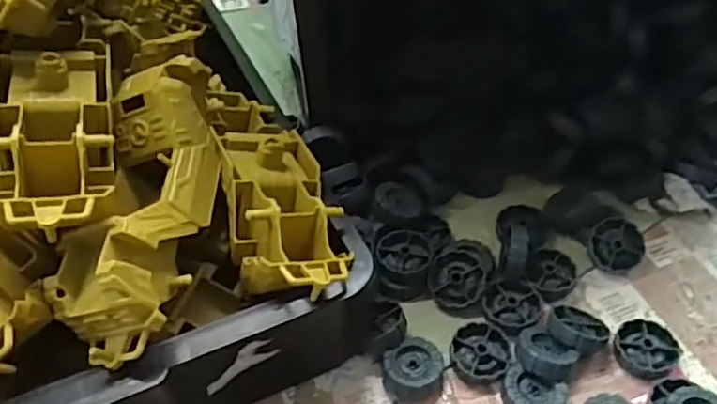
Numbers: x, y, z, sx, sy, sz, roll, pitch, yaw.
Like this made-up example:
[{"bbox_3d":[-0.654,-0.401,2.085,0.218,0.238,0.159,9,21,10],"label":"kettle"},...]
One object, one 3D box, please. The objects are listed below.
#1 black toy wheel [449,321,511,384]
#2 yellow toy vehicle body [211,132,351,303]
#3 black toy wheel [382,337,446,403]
[{"bbox_3d":[0.079,0.097,0.439,0.037,0.013,0.038,-1,46,1],"label":"black toy wheel"},{"bbox_3d":[-0.044,0.000,0.379,0.059,0.038,0.118,-10,46,-7],"label":"yellow toy vehicle body"},{"bbox_3d":[0.036,0.109,0.429,0.038,0.017,0.040,-1,46,1],"label":"black toy wheel"}]

